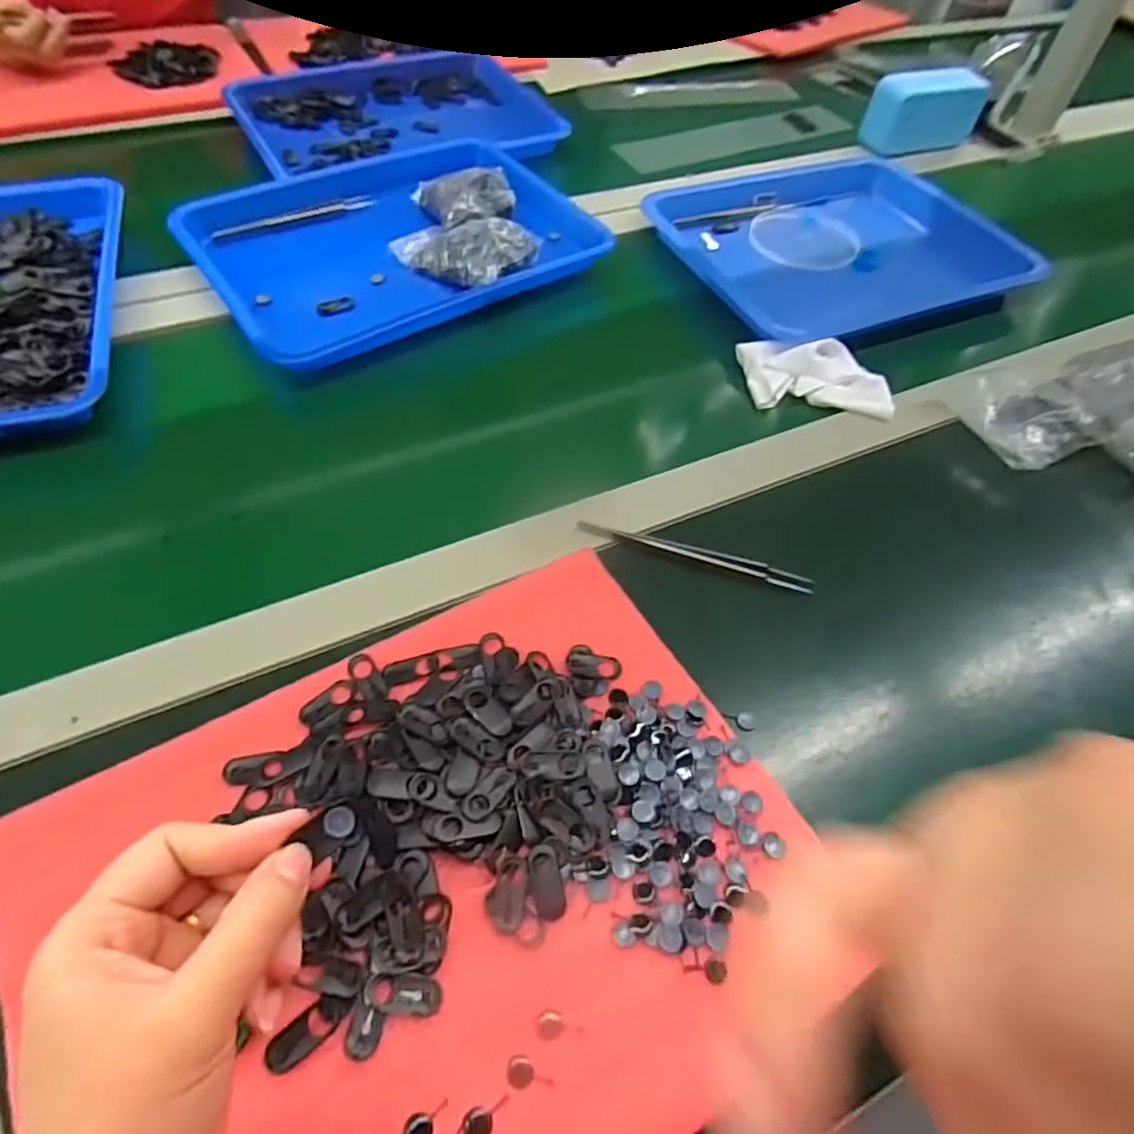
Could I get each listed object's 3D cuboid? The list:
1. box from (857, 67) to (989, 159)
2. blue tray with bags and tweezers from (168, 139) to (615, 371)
[{"bbox_3d":[0.437,-0.560,0.811,0.142,0.076,0.060,-21,58,-19],"label":"box"},{"bbox_3d":[-0.156,-0.316,0.616,0.350,0.033,0.276,-29,61,-23],"label":"blue tray with bags and tweezers"}]

